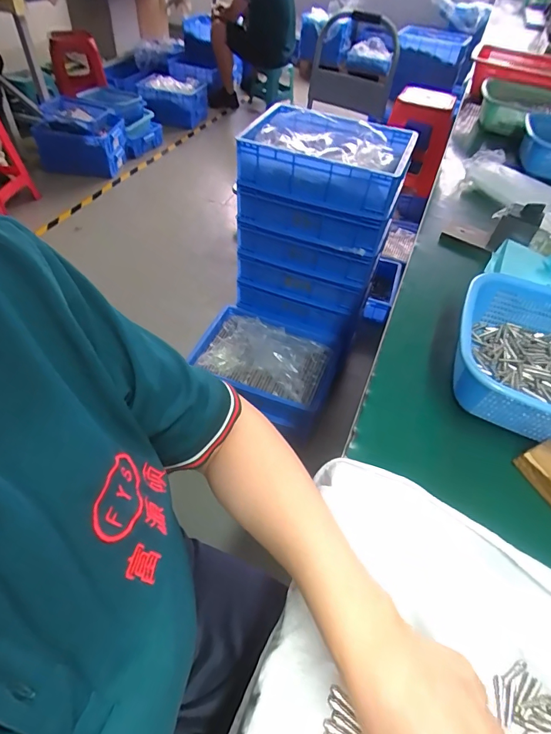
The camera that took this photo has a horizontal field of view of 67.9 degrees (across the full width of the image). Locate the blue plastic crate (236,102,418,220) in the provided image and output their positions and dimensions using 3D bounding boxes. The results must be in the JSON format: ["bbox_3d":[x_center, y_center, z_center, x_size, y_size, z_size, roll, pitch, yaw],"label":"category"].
[{"bbox_3d":[0.135,-0.544,1.063,0.394,0.120,0.282,17,50,11],"label":"blue plastic crate"}]

